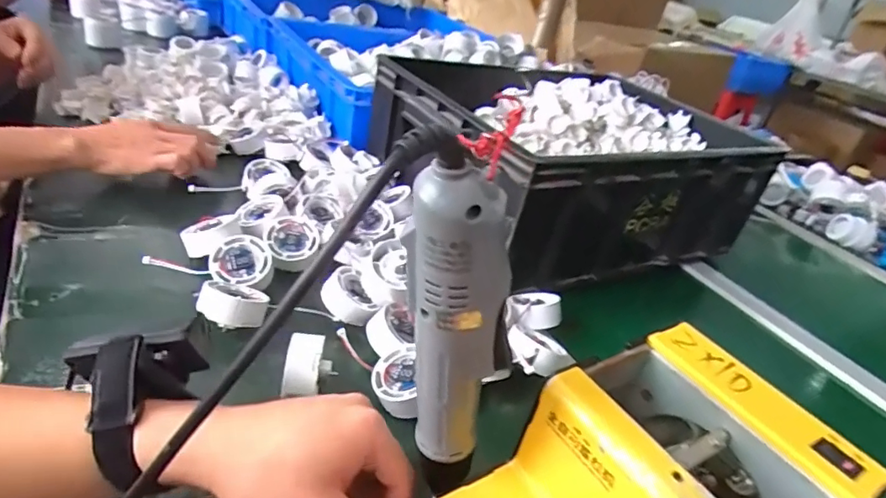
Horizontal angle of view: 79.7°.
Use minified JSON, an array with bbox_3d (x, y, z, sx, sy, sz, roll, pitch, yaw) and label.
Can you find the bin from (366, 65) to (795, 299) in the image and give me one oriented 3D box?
[{"bbox_3d":[0.182,-0.121,0.756,0.472,0.176,0.333,-7,36,-30],"label":"bin"}]

